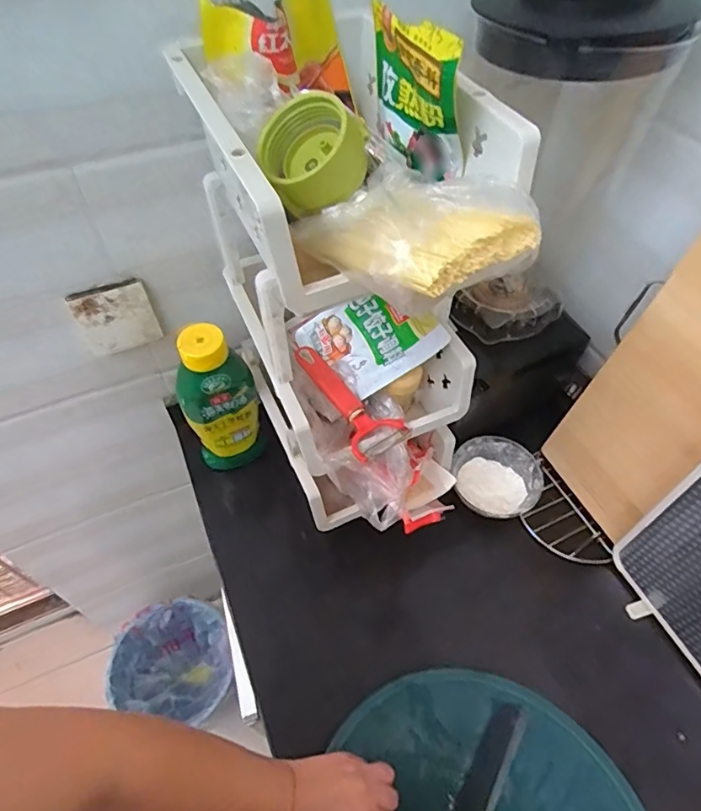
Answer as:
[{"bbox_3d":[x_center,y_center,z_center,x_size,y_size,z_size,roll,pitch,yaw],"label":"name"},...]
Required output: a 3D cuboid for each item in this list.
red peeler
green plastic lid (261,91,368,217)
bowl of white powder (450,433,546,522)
[{"bbox_3d":[-0.004,-0.007,0.575,0.060,0.027,0.162,-28,59,-16],"label":"red peeler"},{"bbox_3d":[-0.026,-0.180,0.364,0.074,0.043,0.072,-29,65,14],"label":"green plastic lid"},{"bbox_3d":[0.200,0.105,0.721,0.114,0.051,0.115,-1,55,2],"label":"bowl of white powder"}]

